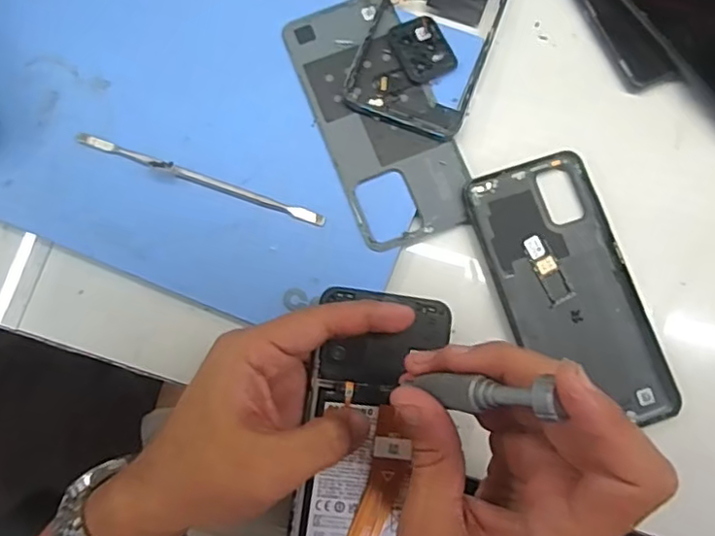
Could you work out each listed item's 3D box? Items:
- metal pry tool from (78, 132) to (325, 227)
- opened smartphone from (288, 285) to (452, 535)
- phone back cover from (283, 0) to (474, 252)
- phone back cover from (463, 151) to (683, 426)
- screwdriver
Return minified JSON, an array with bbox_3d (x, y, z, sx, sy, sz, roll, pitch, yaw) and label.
[{"bbox_3d":[-0.096,-0.054,0.359,0.158,0.010,0.008,20,79,5],"label":"metal pry tool"},{"bbox_3d":[0.006,0.093,0.318,0.067,0.016,0.160,9,85,3],"label":"opened smartphone"},{"bbox_3d":[0.012,-0.095,0.369,0.074,0.010,0.162,-21,79,-3],"label":"phone back cover"},{"bbox_3d":[0.124,0.013,0.351,0.075,0.007,0.161,-19,78,-3],"label":"phone back cover"},{"bbox_3d":[0.050,0.052,0.246,0.012,0.070,0.013,17,75,-38],"label":"screwdriver"}]

